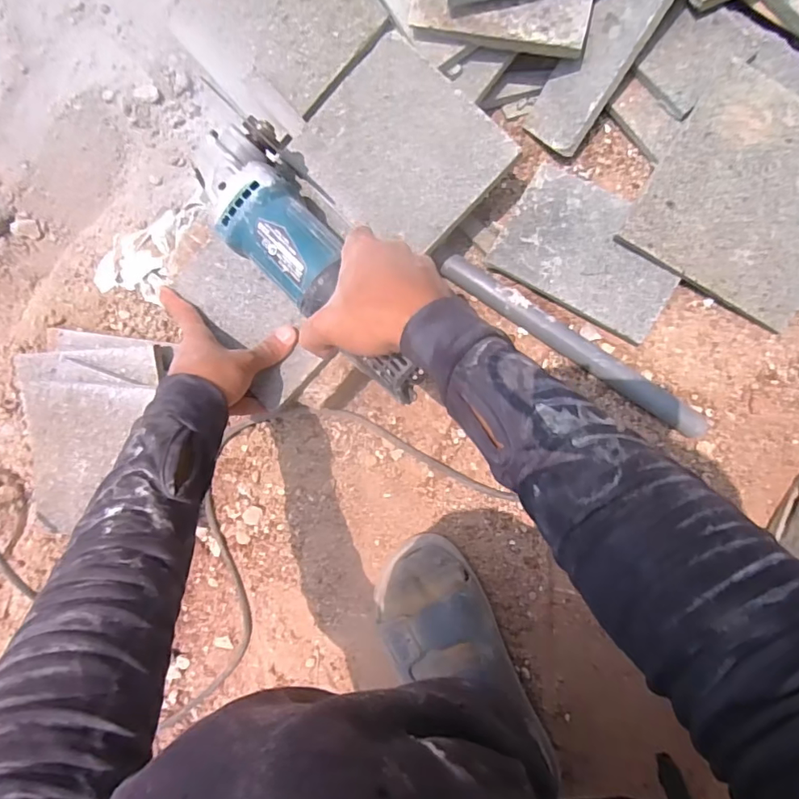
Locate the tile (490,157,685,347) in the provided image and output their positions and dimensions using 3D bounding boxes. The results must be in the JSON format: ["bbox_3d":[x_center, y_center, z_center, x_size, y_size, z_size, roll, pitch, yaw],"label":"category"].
[{"bbox_3d":[0.164,-0.127,0.438,0.146,0.018,0.100,30,97,5],"label":"tile"}]

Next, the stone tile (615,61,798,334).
[{"bbox_3d":[0.281,-0.157,0.402,0.156,0.005,0.151,31,100,-1],"label":"stone tile"}]

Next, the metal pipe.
[{"bbox_3d":[0.147,-0.049,0.443,0.256,0.021,0.021,35,103,3],"label":"metal pipe"}]

